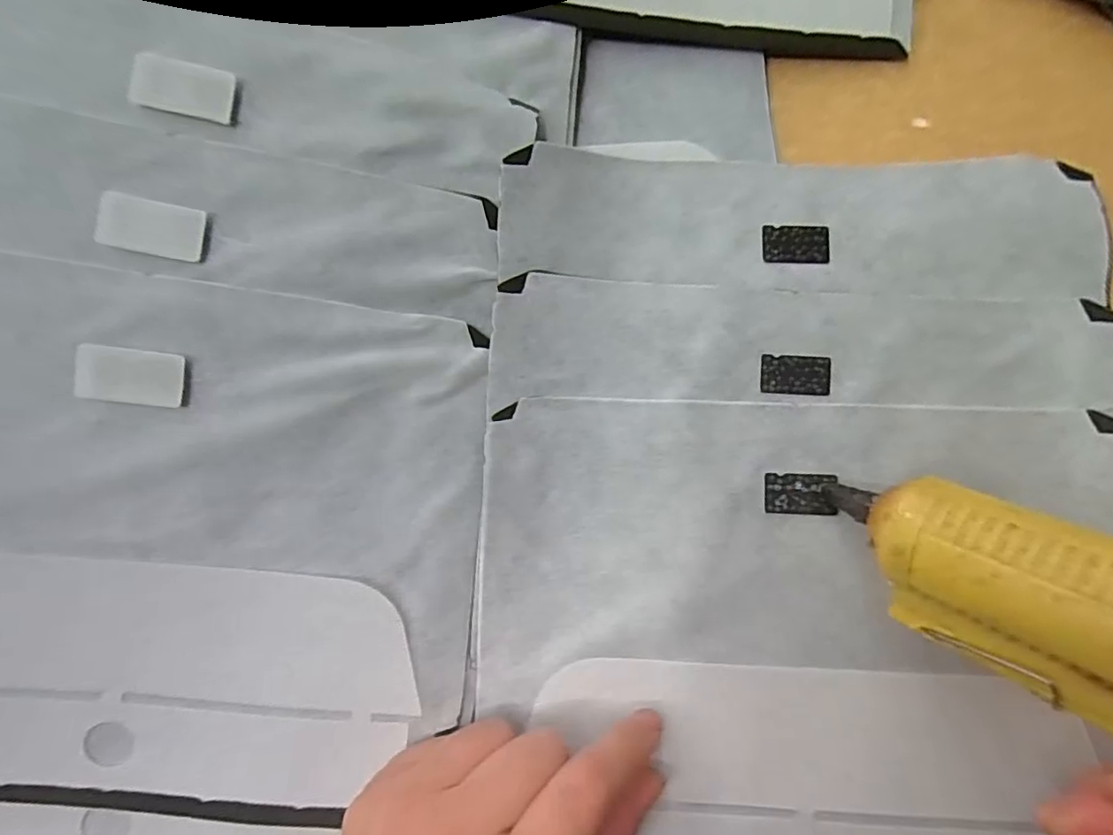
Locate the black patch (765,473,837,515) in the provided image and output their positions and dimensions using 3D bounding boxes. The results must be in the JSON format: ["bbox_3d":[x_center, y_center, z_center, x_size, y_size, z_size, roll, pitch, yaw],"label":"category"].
[{"bbox_3d":[0.098,0.031,0.229,0.027,0.004,0.016,1,84,3],"label":"black patch"}]

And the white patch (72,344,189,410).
[{"bbox_3d":[-0.149,-0.014,0.200,0.032,0.004,0.019,8,92,-12],"label":"white patch"}]

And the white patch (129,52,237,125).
[{"bbox_3d":[-0.134,-0.118,0.206,0.033,0.004,0.018,9,95,-11],"label":"white patch"}]

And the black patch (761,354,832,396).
[{"bbox_3d":[0.099,-0.018,0.235,0.028,0.004,0.016,3,84,4],"label":"black patch"}]

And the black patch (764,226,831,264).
[{"bbox_3d":[0.102,-0.073,0.241,0.028,0.004,0.016,0,84,3],"label":"black patch"}]

